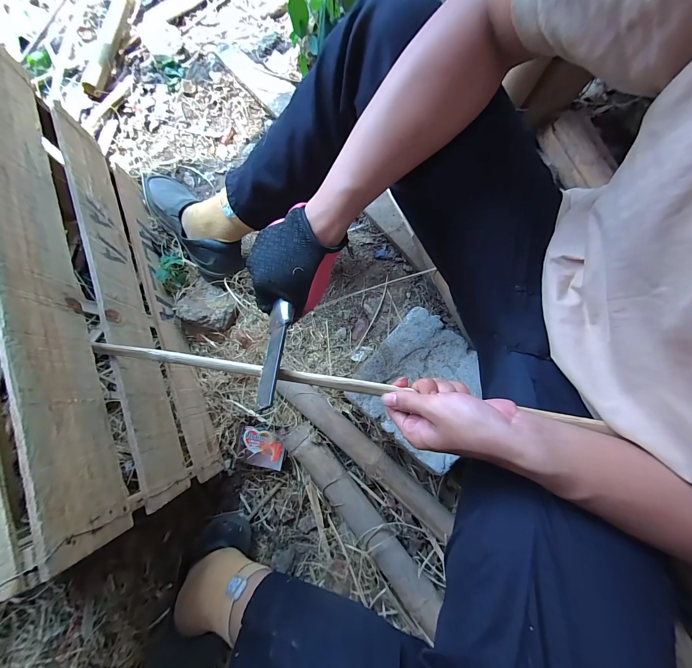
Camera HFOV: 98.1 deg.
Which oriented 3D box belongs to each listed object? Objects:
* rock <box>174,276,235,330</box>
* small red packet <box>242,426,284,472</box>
[{"bbox_3d":[-0.261,-0.059,0.561,0.099,0.040,0.086,18,82,4],"label":"rock"},{"bbox_3d":[-0.151,0.207,0.547,0.077,0.009,0.064,11,82,-3],"label":"small red packet"}]

